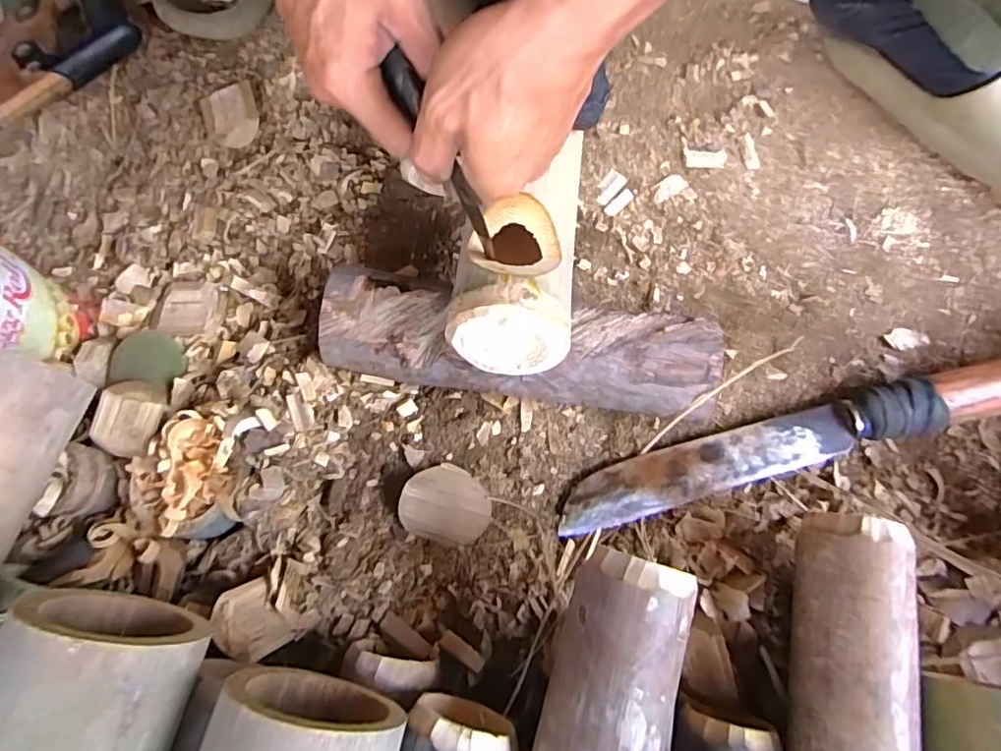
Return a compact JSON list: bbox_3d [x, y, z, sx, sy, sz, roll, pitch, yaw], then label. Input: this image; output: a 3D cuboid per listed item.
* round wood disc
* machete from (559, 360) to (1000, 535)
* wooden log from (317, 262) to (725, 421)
[{"bbox_3d":[-0.036,0.087,0.394,0.058,0.020,0.051,17,73,7],"label":"round wood disc"},{"bbox_3d":[0.207,0.043,0.399,0.347,0.035,0.043,-15,72,-4],"label":"machete"},{"bbox_3d":[0.012,-0.021,0.413,0.271,0.056,0.070,8,72,4],"label":"wooden log"}]

